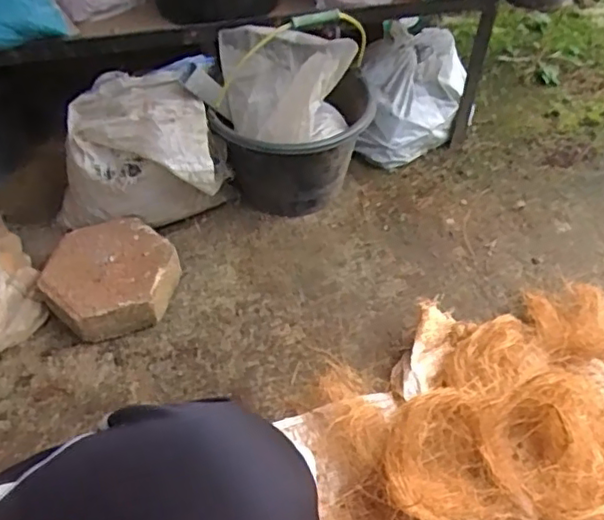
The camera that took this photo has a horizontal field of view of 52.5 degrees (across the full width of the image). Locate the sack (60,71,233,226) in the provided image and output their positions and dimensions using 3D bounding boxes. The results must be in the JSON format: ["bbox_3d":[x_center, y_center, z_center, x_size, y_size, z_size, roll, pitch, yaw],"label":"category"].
[{"bbox_3d":[-0.270,-0.164,1.008,0.282,0.235,0.134,-4,49,-3],"label":"sack"}]

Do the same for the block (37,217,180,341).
[{"bbox_3d":[-0.306,0.035,0.989,0.191,0.086,0.203,8,50,7],"label":"block"}]

